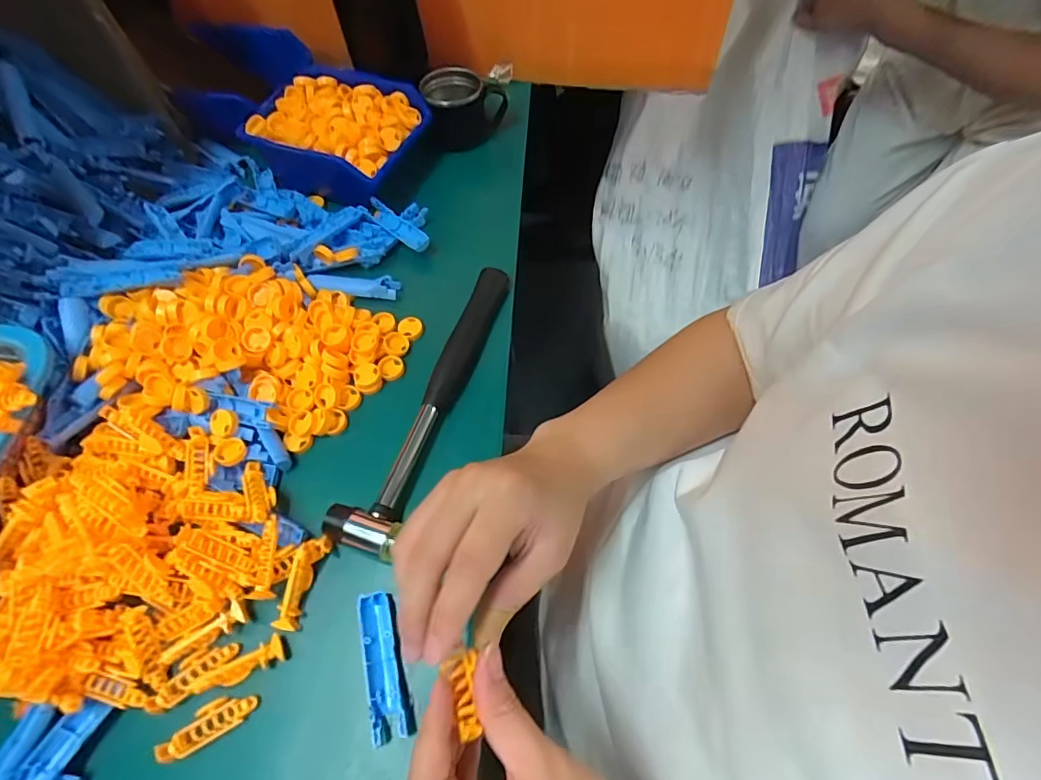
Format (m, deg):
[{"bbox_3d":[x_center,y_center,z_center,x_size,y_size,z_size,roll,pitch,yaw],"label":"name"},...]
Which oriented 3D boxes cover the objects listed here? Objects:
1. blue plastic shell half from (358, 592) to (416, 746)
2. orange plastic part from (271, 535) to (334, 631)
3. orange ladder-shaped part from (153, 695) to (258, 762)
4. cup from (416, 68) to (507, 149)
[{"bbox_3d":[-0.080,0.159,0.300,0.020,0.011,0.078,-17,61,-6],"label":"blue plastic shell half"},{"bbox_3d":[-0.136,0.118,0.318,0.017,0.016,0.056,12,62,10],"label":"orange plastic part"},{"bbox_3d":[-0.173,0.185,0.285,0.047,0.012,0.019,-31,63,-13],"label":"orange ladder-shaped part"},{"bbox_3d":[-0.059,-0.288,0.522,0.087,0.059,0.061,-18,61,-6],"label":"cup"}]

